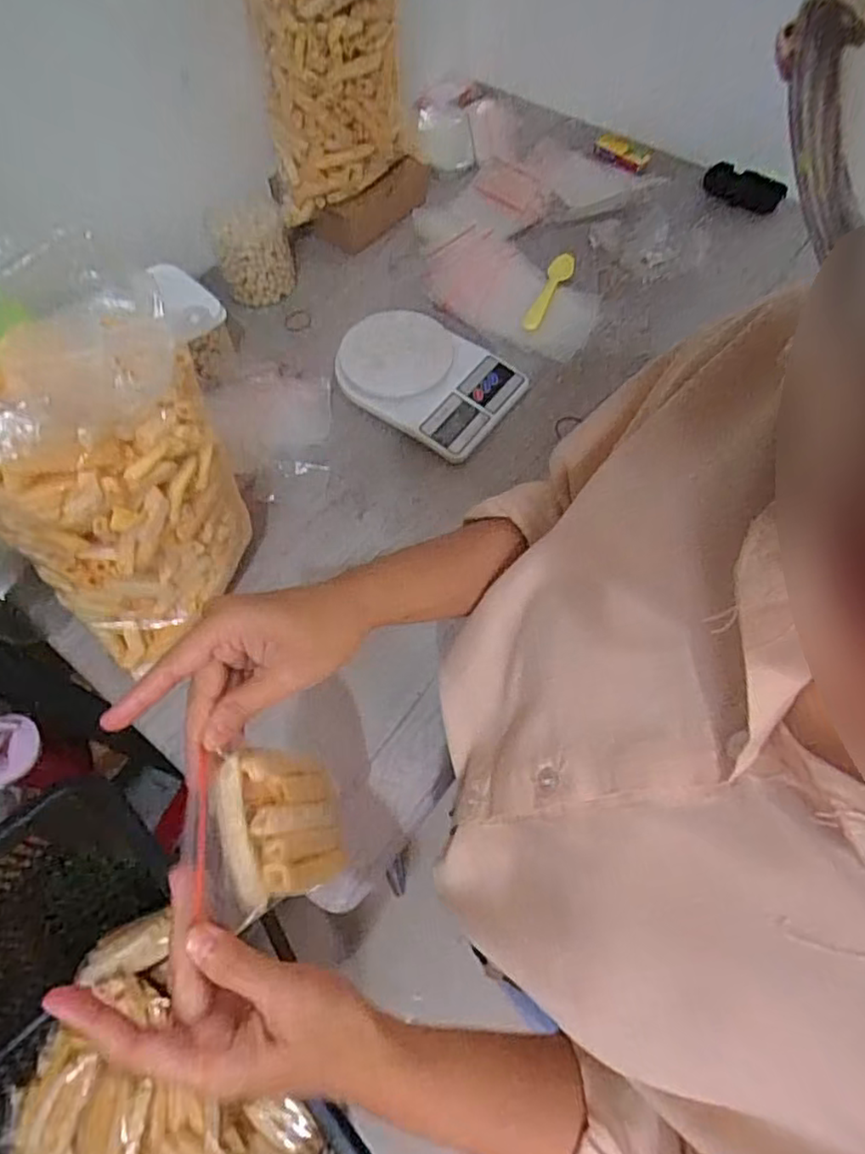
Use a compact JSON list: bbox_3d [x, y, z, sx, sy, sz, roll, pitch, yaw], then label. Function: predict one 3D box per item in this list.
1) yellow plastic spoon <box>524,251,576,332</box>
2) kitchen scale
[{"bbox_3d":[0.153,-0.376,0.832,0.030,0.018,0.150,23,66,13],"label":"yellow plastic spoon"},{"bbox_3d":[-0.006,-0.240,0.739,0.199,0.040,0.149,32,68,17],"label":"kitchen scale"}]

